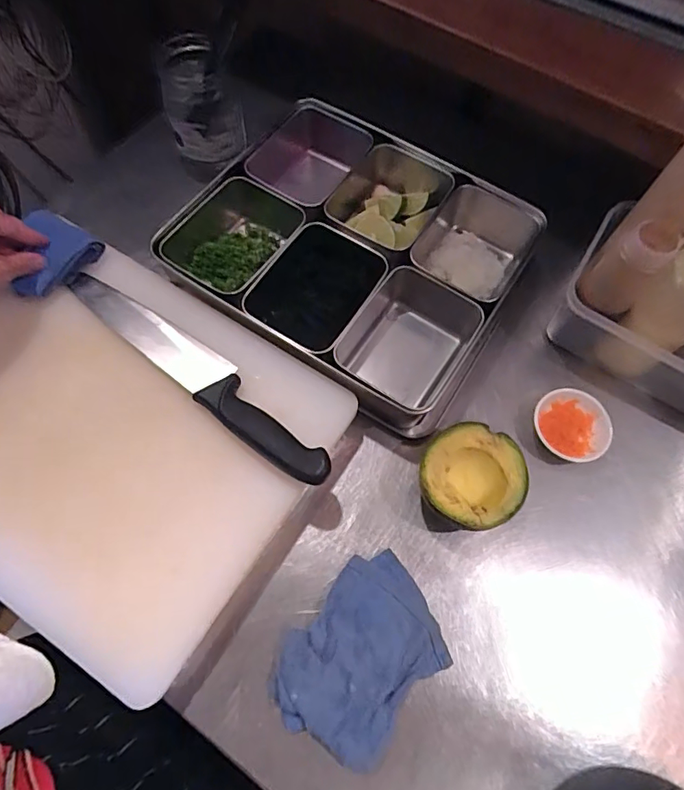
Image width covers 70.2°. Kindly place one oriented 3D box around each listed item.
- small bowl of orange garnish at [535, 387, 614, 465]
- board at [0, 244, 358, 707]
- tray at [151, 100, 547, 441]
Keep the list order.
[{"bbox_3d":[0.232,0.032,0.489,0.079,0.022,0.072,1,66,-2],"label":"small bowl of orange garnish"},{"bbox_3d":[-0.222,0.022,0.441,0.387,0.029,0.293,31,69,11],"label":"board"},{"bbox_3d":[0.009,-0.153,0.546,0.339,0.086,0.309,26,68,9],"label":"tray"}]

